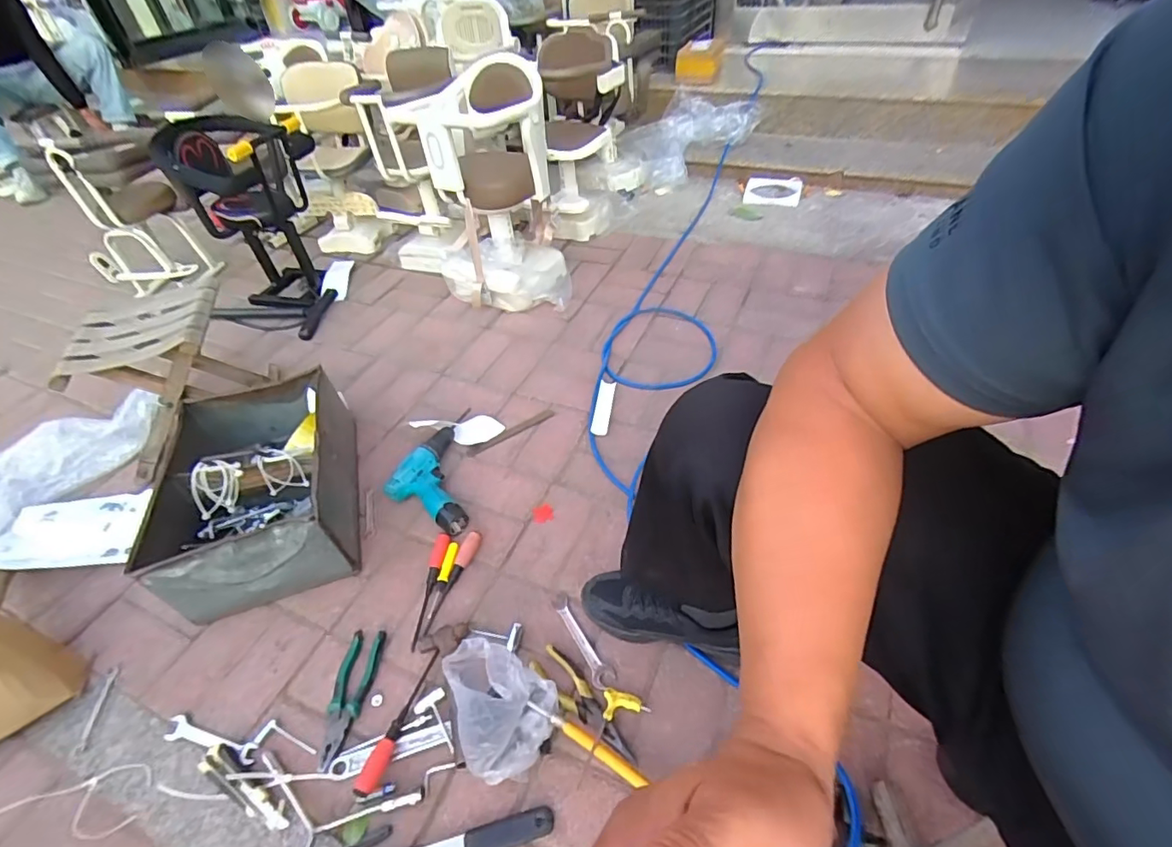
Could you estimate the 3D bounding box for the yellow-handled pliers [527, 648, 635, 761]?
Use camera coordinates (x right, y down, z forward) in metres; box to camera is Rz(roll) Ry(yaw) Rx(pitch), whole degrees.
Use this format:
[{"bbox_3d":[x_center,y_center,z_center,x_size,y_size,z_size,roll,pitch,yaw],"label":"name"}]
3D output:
[{"bbox_3d":[-0.005,0.391,0.743,0.044,0.014,0.189,-34,52,-26],"label":"yellow-handled pliers"}]

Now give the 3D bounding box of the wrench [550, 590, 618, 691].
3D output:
[{"bbox_3d":[-0.010,0.327,0.818,0.033,0.006,0.164,-25,49,-19],"label":"wrench"}]

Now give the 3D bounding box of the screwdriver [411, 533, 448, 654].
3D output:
[{"bbox_3d":[-0.257,0.271,0.881,0.024,0.020,0.196,0,45,5],"label":"screwdriver"}]

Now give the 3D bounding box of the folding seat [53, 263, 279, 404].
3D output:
[{"bbox_3d":[-0.863,-0.107,1.137,0.253,0.267,0.262,-17,46,-11],"label":"folding seat"}]

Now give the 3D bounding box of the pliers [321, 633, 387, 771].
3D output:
[{"bbox_3d":[-0.345,0.393,0.777,0.051,0.016,0.180,1,45,6],"label":"pliers"}]

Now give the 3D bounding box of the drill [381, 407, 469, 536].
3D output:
[{"bbox_3d":[-0.301,0.088,1.047,0.160,0.045,0.304,-4,45,1],"label":"drill"}]

